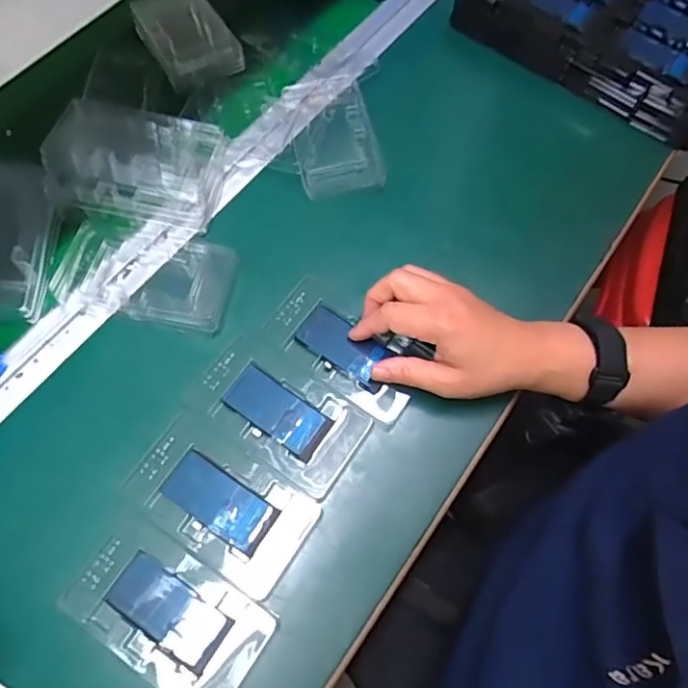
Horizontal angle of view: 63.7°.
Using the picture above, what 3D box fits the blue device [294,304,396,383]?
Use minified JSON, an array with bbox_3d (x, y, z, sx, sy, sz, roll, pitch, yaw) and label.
[{"bbox_3d":[-0.001,-0.001,0.436,0.069,0.005,0.036,31,71,12],"label":"blue device"}]

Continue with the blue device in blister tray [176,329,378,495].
[{"bbox_3d":[-0.049,0.051,0.410,0.124,0.013,0.070,31,69,11],"label":"blue device in blister tray"}]

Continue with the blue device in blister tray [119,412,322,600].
[{"bbox_3d":[-0.086,0.110,0.386,0.124,0.011,0.071,32,69,11],"label":"blue device in blister tray"}]

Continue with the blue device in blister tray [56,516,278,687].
[{"bbox_3d":[-0.113,0.173,0.355,0.124,0.007,0.069,32,69,11],"label":"blue device in blister tray"}]

